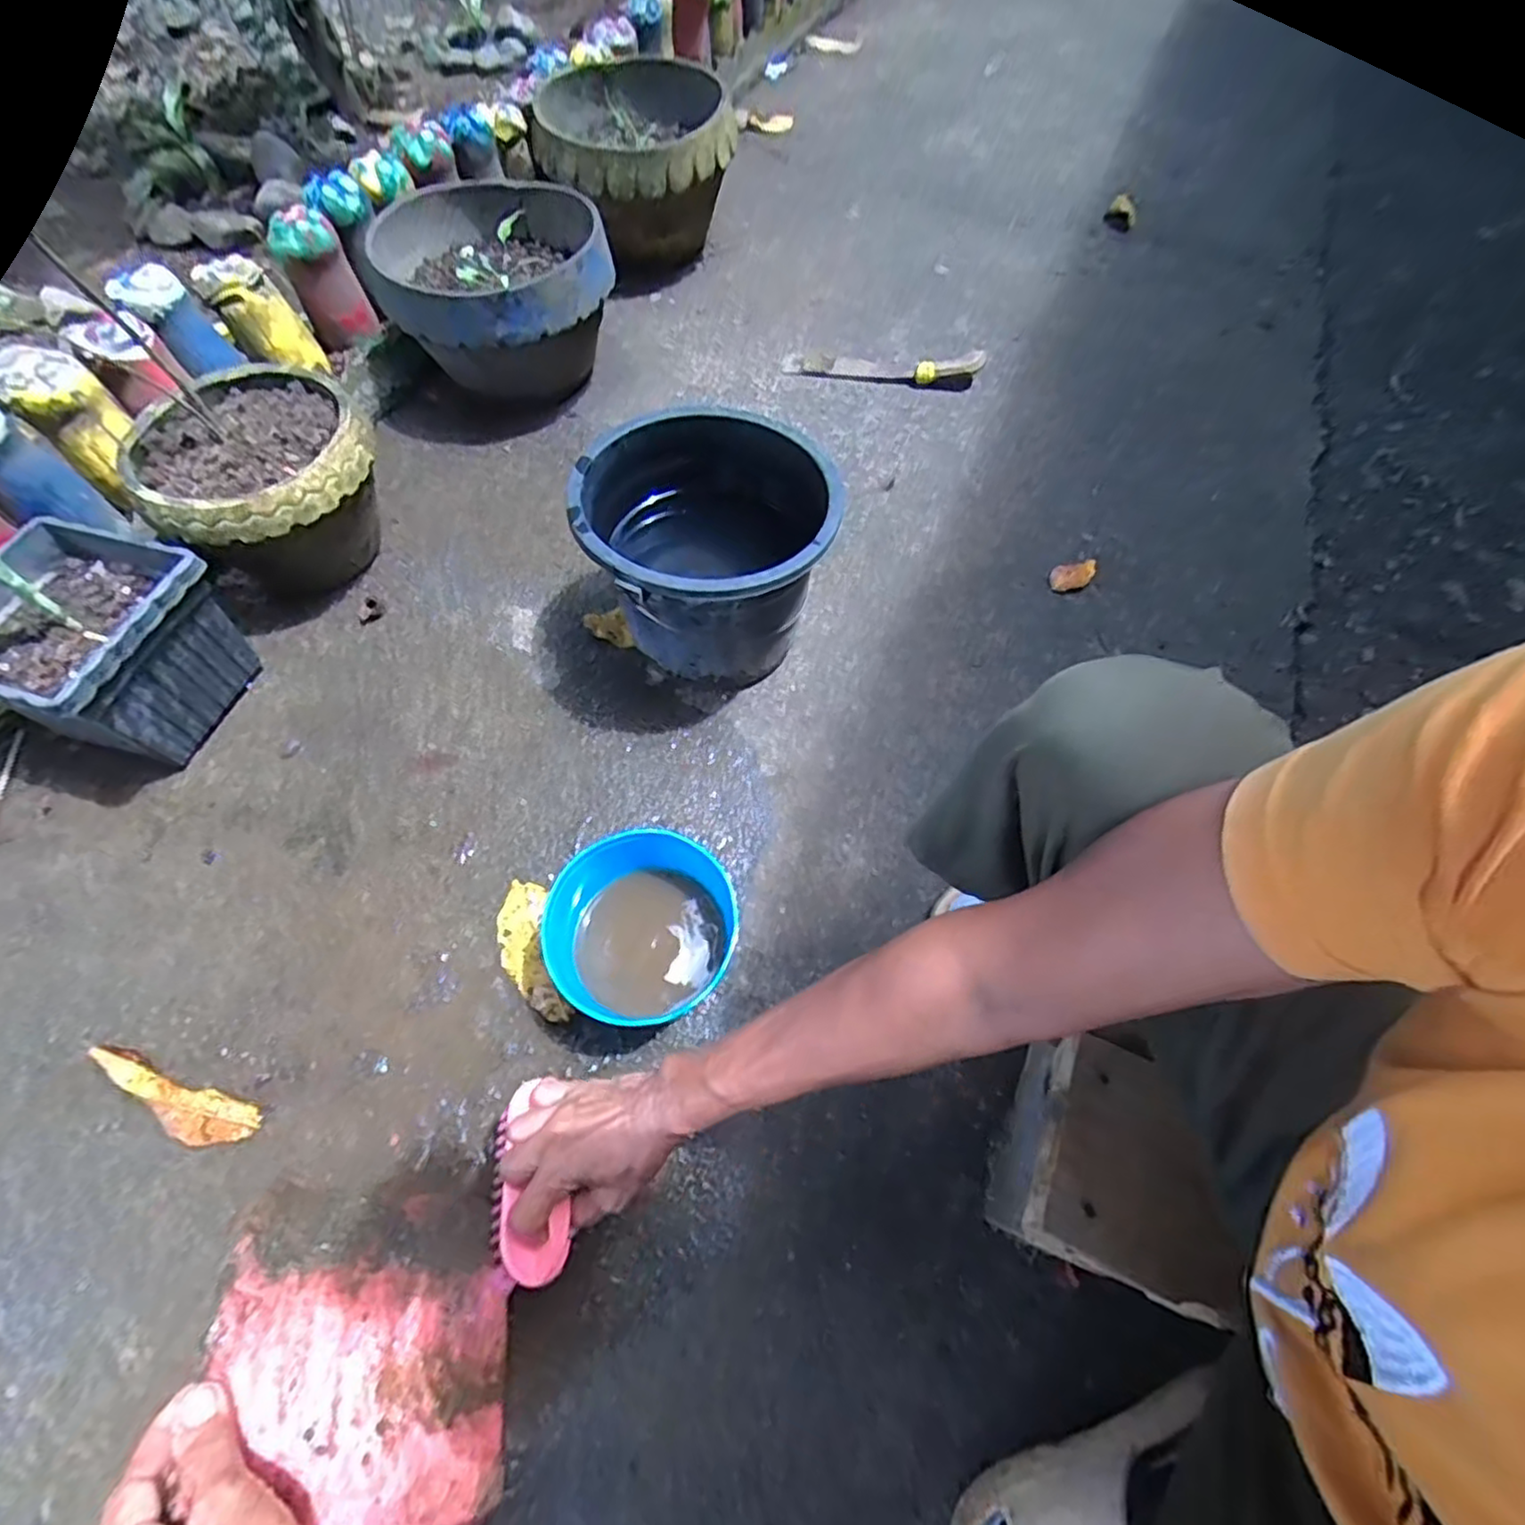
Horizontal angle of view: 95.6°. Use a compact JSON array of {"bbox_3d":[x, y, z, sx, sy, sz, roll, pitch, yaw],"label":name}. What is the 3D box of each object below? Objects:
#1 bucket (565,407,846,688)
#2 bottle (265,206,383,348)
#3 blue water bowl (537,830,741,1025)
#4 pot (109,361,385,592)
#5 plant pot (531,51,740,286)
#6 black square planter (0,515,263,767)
[{"bbox_3d":[-0.065,-0.215,0.777,0.261,0.219,0.242,1,60,-2],"label":"bucket"},{"bbox_3d":[-0.657,-0.726,1.040,0.093,0.151,0.082,-25,65,-16],"label":"bottle"},{"bbox_3d":[-0.111,0.155,0.637,0.144,0.116,0.165,28,63,12],"label":"blue water bowl"},{"bbox_3d":[-0.590,-0.326,0.850,0.237,0.178,0.244,1,60,-2],"label":"pot"},{"bbox_3d":[-0.228,-1.071,1.258,0.327,0.242,0.319,1,60,-2],"label":"plant pot"},{"bbox_3d":[-0.700,-0.116,0.739,0.212,0.165,0.199,17,61,6],"label":"black square planter"}]

